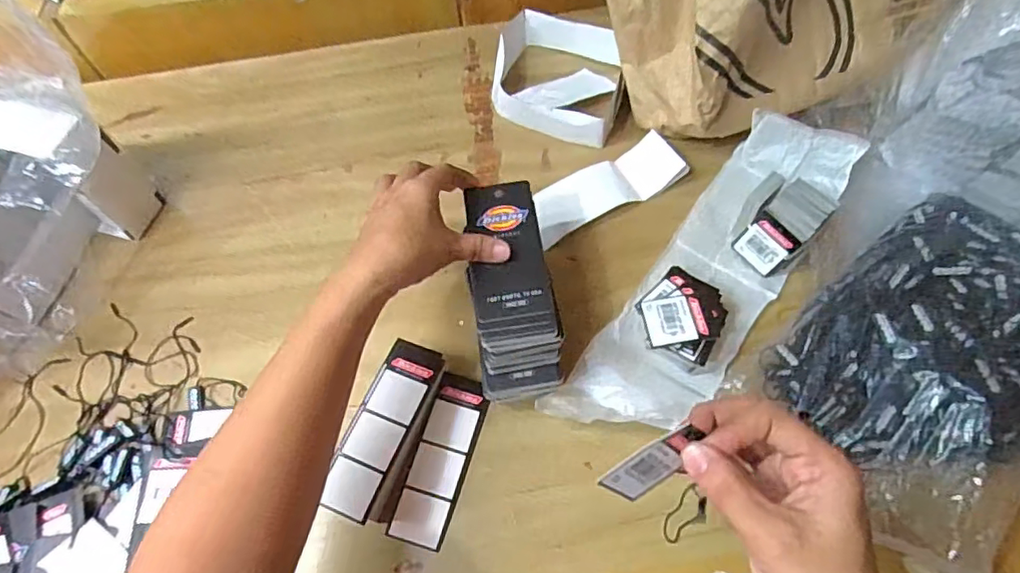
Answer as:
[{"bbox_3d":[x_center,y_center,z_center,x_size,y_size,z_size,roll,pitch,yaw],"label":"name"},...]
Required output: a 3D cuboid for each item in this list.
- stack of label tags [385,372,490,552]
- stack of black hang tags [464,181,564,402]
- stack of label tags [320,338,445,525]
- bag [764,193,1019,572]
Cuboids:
[{"bbox_3d":[-0.048,0.120,0.421,0.040,0.012,0.123,11,62,10],"label":"stack of label tags"},{"bbox_3d":[0.002,-0.003,0.406,0.056,0.035,0.151,-6,75,1],"label":"stack of black hang tags"},{"bbox_3d":[-0.085,0.102,0.414,0.041,0.034,0.121,17,63,13],"label":"stack of label tags"},{"bbox_3d":[0.294,0.049,0.401,0.240,0.057,0.165,-41,66,-17],"label":"bag"}]

